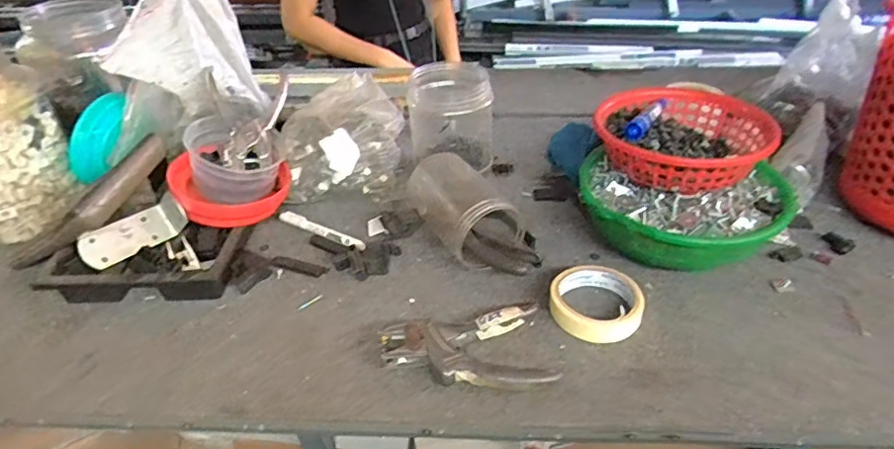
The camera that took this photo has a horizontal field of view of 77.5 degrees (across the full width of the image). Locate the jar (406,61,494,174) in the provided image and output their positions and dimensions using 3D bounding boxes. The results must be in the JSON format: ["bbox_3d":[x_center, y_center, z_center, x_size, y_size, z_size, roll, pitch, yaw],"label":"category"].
[{"bbox_3d":[0.007,-0.143,0.792,0.114,0.138,0.101,-1,35,3],"label":"jar"}]

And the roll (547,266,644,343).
[{"bbox_3d":[0.159,0.079,0.592,0.092,0.029,0.092,-2,41,2],"label":"roll"}]

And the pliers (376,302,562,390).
[{"bbox_3d":[0.022,0.127,0.543,0.160,0.032,0.103,-10,36,-9],"label":"pliers"}]

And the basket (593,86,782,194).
[{"bbox_3d":[0.279,-0.103,0.668,0.197,0.065,0.181,-2,35,1],"label":"basket"}]

